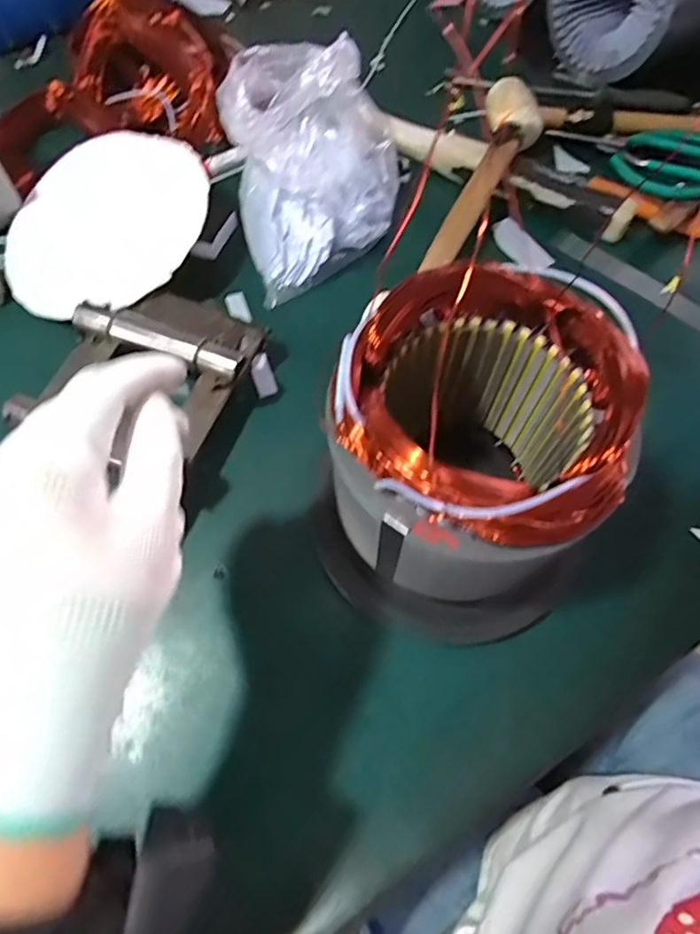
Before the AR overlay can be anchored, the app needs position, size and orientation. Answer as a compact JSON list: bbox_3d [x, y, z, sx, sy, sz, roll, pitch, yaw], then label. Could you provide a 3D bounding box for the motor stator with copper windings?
[{"bbox_3d":[0.065,0.002,0.326,0.169,0.185,0.148,-1,66,-2],"label":"motor stator with copper windings"}]

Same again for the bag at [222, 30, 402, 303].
[{"bbox_3d":[-0.031,-0.286,0.483,0.151,0.120,0.226,-14,67,-8],"label":"bag"}]

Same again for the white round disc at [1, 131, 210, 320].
[{"bbox_3d":[-0.216,-0.215,0.483,0.184,0.006,0.191,-4,70,11],"label":"white round disc"}]

